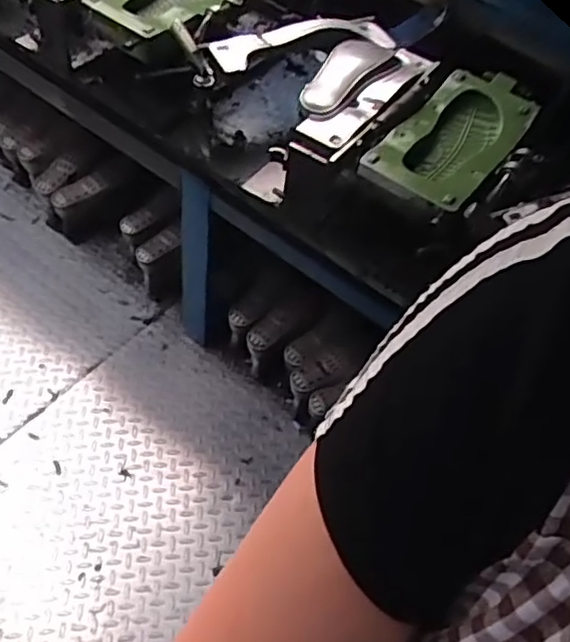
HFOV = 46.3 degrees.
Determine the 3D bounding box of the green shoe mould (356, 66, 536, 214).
[{"bbox_3d":[0.305,-0.330,1.160,0.188,0.082,0.418,30,60,20],"label":"green shoe mould"}]

